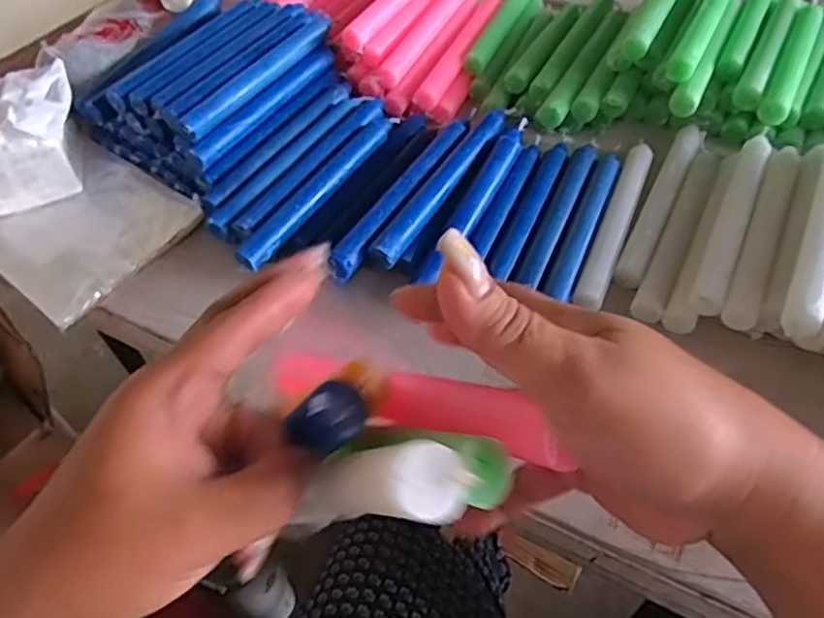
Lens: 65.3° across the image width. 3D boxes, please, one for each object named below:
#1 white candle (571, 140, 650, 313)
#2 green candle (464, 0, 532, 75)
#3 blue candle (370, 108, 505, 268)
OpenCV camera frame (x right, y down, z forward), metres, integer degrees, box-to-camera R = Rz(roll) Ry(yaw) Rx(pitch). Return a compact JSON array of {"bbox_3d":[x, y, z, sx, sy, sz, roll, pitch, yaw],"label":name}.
[{"bbox_3d":[0.168,-0.072,0.526,0.022,0.014,0.194,17,55,18],"label":"white candle"},{"bbox_3d":[0.105,-0.318,0.710,0.023,0.025,0.213,18,55,19],"label":"green candle"},{"bbox_3d":[0.027,-0.106,0.540,0.023,0.016,0.204,22,57,22],"label":"blue candle"}]

